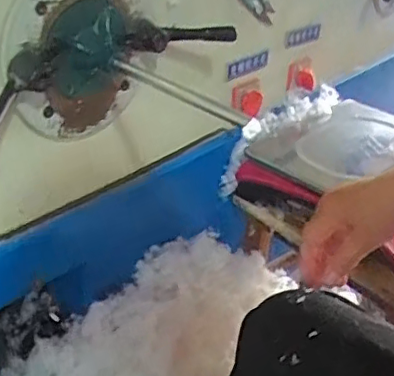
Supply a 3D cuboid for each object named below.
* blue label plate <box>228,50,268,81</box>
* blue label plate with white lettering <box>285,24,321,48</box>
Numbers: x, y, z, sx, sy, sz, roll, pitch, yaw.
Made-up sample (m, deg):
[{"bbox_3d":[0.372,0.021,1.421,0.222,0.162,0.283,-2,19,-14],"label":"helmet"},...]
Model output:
[{"bbox_3d":[0.077,-0.186,0.902,0.006,0.028,0.097,26,39,32],"label":"blue label plate"},{"bbox_3d":[0.177,-0.253,0.989,0.005,0.029,0.107,27,40,32],"label":"blue label plate with white lettering"}]

